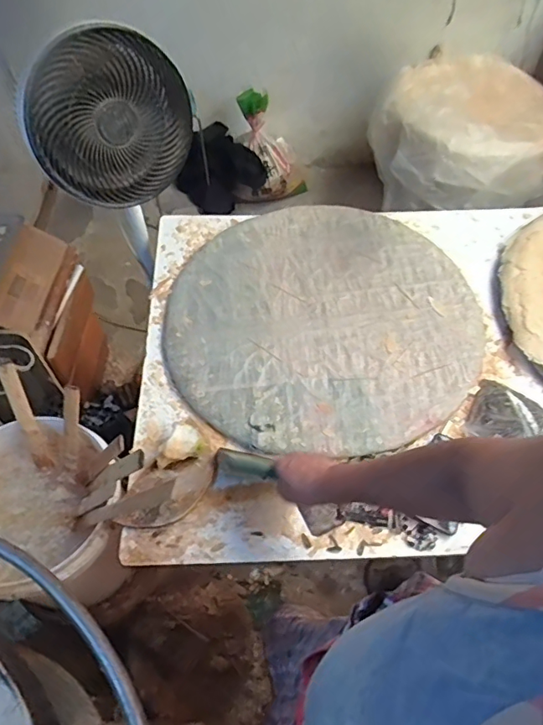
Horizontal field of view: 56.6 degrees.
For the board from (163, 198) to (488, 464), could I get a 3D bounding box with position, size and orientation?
[{"bbox_3d":[0.101,-0.102,1.014,0.603,0.044,0.583,0,57,1],"label":"board"}]

